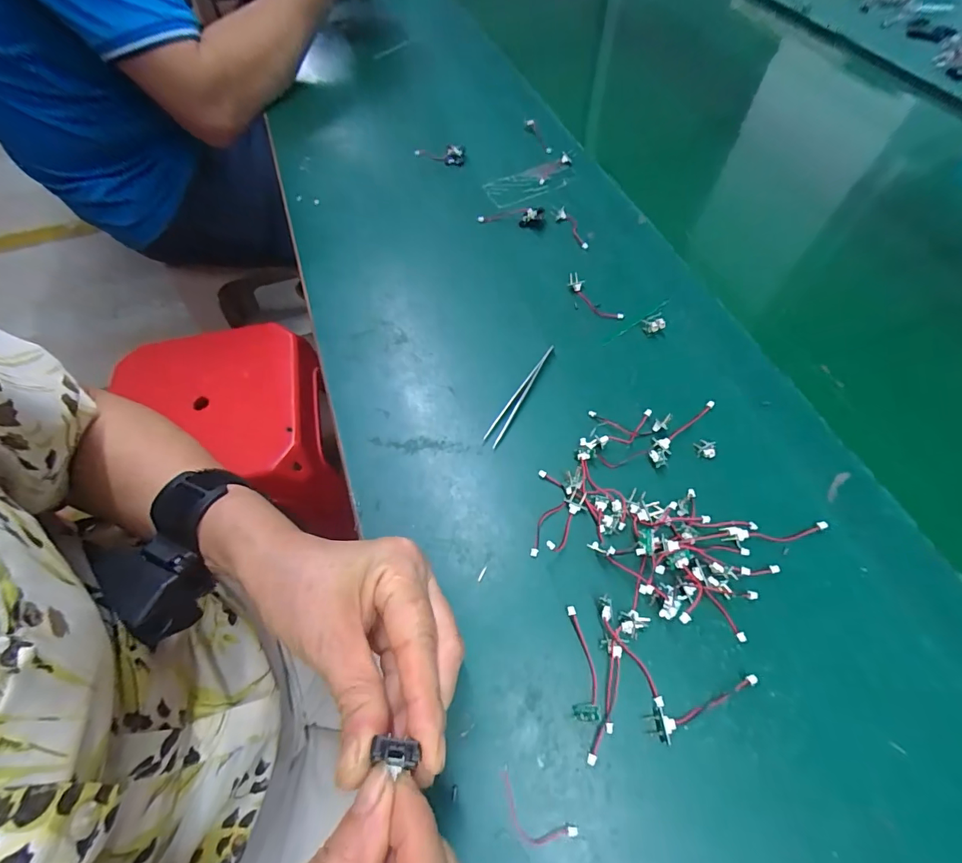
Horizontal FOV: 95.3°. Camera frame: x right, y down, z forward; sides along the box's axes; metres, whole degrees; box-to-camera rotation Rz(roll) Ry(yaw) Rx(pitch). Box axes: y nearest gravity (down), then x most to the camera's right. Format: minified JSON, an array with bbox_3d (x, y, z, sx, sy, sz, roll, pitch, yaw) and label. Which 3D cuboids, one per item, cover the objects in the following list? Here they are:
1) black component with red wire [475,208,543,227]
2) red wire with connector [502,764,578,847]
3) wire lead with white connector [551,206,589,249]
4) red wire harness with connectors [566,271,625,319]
[{"bbox_3d":[0.030,-0.216,0.441,0.065,0.010,0.019,4,59,14],"label":"black component with red wire"},{"bbox_3d":[0.025,0.192,0.219,0.044,0.004,0.019,31,66,17],"label":"red wire with connector"},{"bbox_3d":[0.091,-0.204,0.435,0.017,0.009,0.062,-26,63,-13],"label":"wire lead with white connector"},{"bbox_3d":[0.100,-0.118,0.384,0.017,0.010,0.058,-35,66,-17],"label":"red wire harness with connectors"}]

